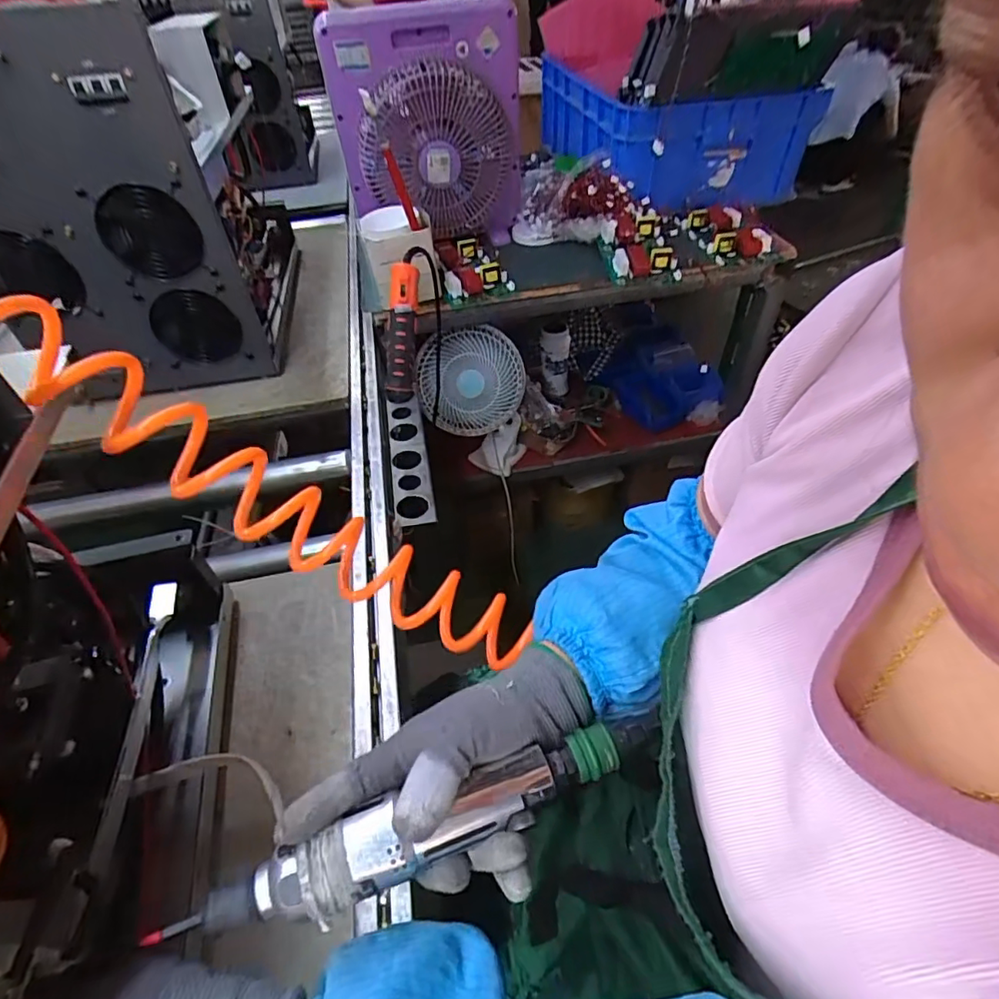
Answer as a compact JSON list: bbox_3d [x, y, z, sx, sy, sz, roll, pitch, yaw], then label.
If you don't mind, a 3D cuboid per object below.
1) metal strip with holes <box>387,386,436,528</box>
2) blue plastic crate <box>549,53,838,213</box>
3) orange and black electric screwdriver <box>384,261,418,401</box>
[{"bbox_3d":[-0.126,-0.067,0.742,0.050,0.029,0.261,-10,47,-6],"label":"metal strip with holes"},{"bbox_3d":[0.332,-0.810,1.179,0.426,0.184,0.598,-16,48,-10],"label":"blue plastic crate"},{"bbox_3d":[-0.144,-0.246,0.801,0.042,0.195,0.048,16,25,18],"label":"orange and black electric screwdriver"}]

